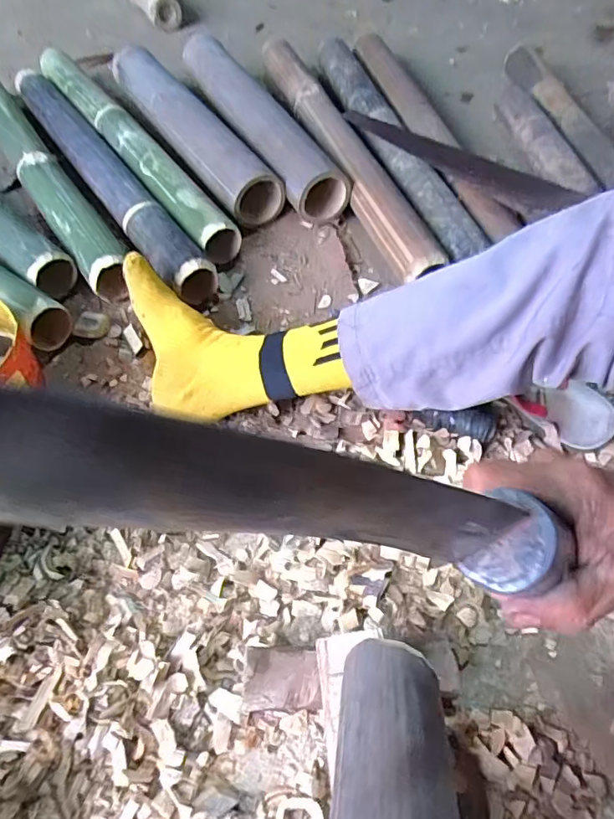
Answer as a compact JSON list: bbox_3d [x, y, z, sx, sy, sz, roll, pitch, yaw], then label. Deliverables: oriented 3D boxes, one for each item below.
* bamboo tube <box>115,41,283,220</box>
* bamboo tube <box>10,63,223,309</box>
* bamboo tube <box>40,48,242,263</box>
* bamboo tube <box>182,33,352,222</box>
[{"bbox_3d":[-0.193,-0.449,0.841,0.073,0.072,0.482,-28,61,-18],"label":"bamboo tube"},{"bbox_3d":[-0.313,-0.369,0.801,0.064,0.057,0.651,-29,61,-19],"label":"bamboo tube"},{"bbox_3d":[-0.288,-0.423,0.843,0.057,0.058,0.630,-29,61,-19],"label":"bamboo tube"},{"bbox_3d":[-0.087,-0.463,0.849,0.075,0.074,0.477,-24,60,-16],"label":"bamboo tube"}]

